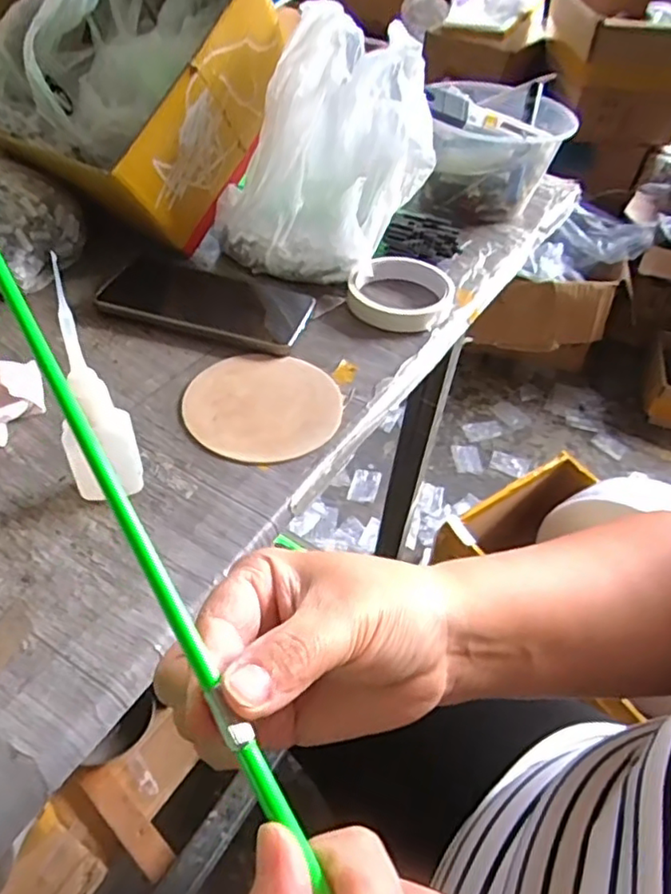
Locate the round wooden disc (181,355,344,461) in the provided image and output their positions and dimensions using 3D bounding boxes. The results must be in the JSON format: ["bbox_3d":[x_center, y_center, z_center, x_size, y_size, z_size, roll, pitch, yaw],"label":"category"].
[{"bbox_3d":[-0.049,-0.030,0.428,0.101,0.005,0.103,4,46,-4],"label":"round wooden disc"}]

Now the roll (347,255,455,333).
[{"bbox_3d":[0.054,-0.131,0.523,0.084,0.026,0.084,6,46,-1],"label":"roll"}]

